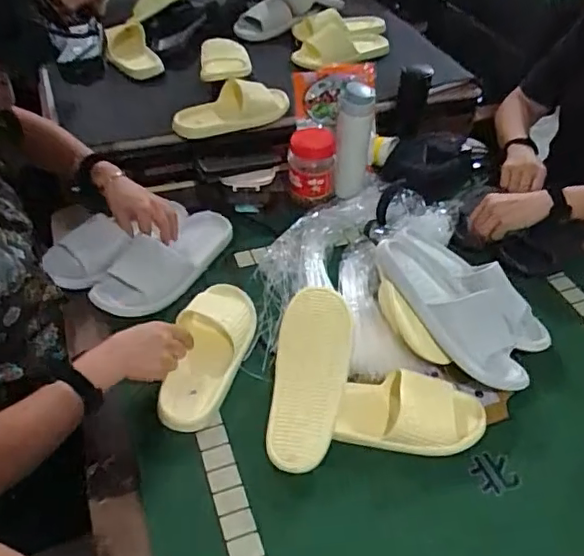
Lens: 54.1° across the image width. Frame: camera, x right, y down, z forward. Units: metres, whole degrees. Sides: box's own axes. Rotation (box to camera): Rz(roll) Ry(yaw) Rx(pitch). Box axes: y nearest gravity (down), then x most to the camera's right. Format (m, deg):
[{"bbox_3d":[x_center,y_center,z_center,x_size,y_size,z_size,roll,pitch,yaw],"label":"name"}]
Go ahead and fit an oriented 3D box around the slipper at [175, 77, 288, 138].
[{"bbox_3d":[-0.126,-0.354,1.173,0.256,0.066,0.100,-18,50,-20],"label":"slipper"}]

